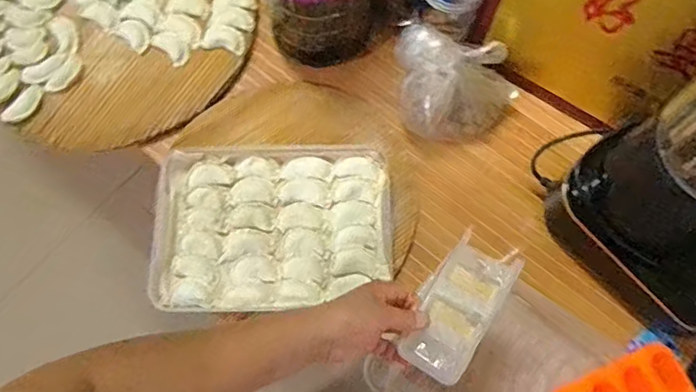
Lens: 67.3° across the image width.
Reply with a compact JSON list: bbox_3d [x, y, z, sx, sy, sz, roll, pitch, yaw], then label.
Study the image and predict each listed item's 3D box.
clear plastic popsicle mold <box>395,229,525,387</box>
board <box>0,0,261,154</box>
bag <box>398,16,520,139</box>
[{"bbox_3d":[0.110,0.109,0.525,0.072,0.024,0.146,33,73,12],"label":"clear plastic popsicle mold"},{"bbox_3d":[-0.365,-0.278,0.823,0.425,0.027,0.425,0,70,1],"label":"board"},{"bbox_3d":[0.148,-0.161,0.708,0.167,0.110,0.136,-4,70,-1],"label":"bag"}]

